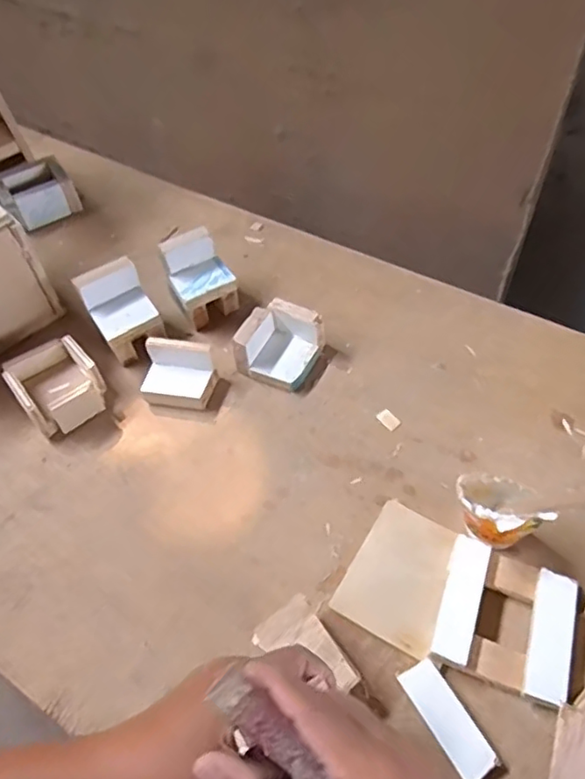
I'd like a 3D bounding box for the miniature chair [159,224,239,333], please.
[{"bbox_3d":[-0.096,-0.115,0.639,0.064,0.074,0.061,-24,56,-11],"label":"miniature chair"}]

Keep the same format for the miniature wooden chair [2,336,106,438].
[{"bbox_3d":[-0.224,-0.004,0.588,0.076,0.049,0.080,-35,59,-19],"label":"miniature wooden chair"}]

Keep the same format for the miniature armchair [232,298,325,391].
[{"bbox_3d":[-0.012,-0.044,0.601,0.070,0.046,0.070,19,58,18],"label":"miniature armchair"}]

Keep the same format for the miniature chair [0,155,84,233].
[{"bbox_3d":[-0.323,-0.246,0.780,0.086,0.043,0.083,-31,57,-16],"label":"miniature chair"}]

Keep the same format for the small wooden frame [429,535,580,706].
[{"bbox_3d":[0.153,0.165,0.447,0.090,0.022,0.092,15,57,16],"label":"small wooden frame"}]

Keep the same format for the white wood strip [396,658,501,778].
[{"bbox_3d":[0.104,0.223,0.417,0.027,0.014,0.075,-29,57,-14],"label":"white wood strip"}]

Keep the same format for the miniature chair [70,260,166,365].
[{"bbox_3d":[-0.168,-0.075,0.616,0.057,0.077,0.065,-29,57,-14],"label":"miniature chair"}]

